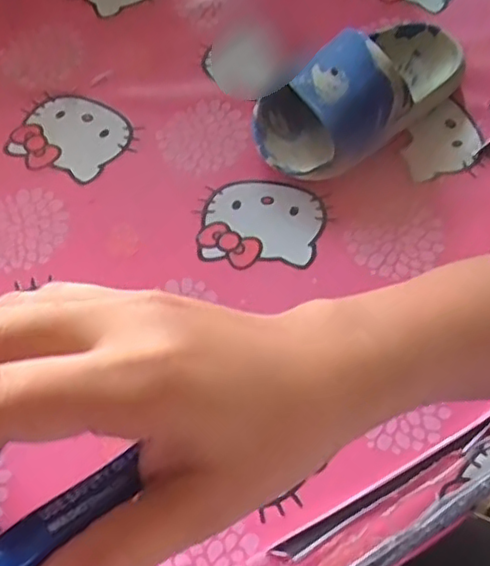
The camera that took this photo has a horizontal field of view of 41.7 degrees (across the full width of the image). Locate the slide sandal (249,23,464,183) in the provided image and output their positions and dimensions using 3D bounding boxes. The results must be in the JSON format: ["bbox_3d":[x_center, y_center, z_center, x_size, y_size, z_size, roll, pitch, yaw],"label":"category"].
[{"bbox_3d":[0.087,-0.143,0.462,0.179,0.058,0.086,-33,68,-15],"label":"slide sandal"}]

